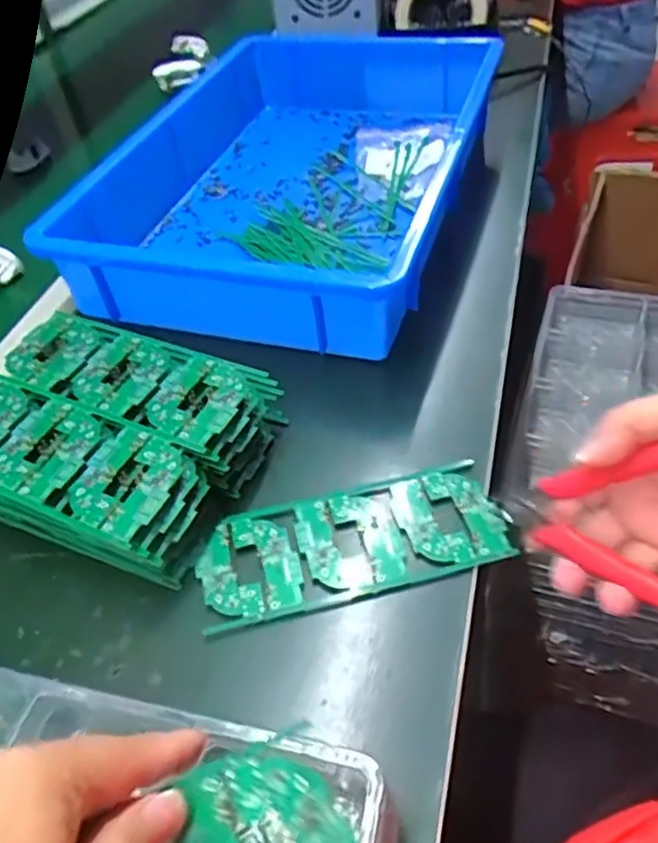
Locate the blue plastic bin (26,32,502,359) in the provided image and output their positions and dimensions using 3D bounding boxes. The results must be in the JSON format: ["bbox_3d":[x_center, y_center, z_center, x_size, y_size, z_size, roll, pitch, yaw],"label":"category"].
[{"bbox_3d":[-0.019,-0.231,0.605,0.269,0.077,0.424,10,49,17],"label":"blue plastic bin"}]

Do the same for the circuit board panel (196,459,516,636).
[{"bbox_3d":[0.012,0.066,0.379,0.166,0.008,0.068,-13,46,-4],"label":"circuit board panel"}]

